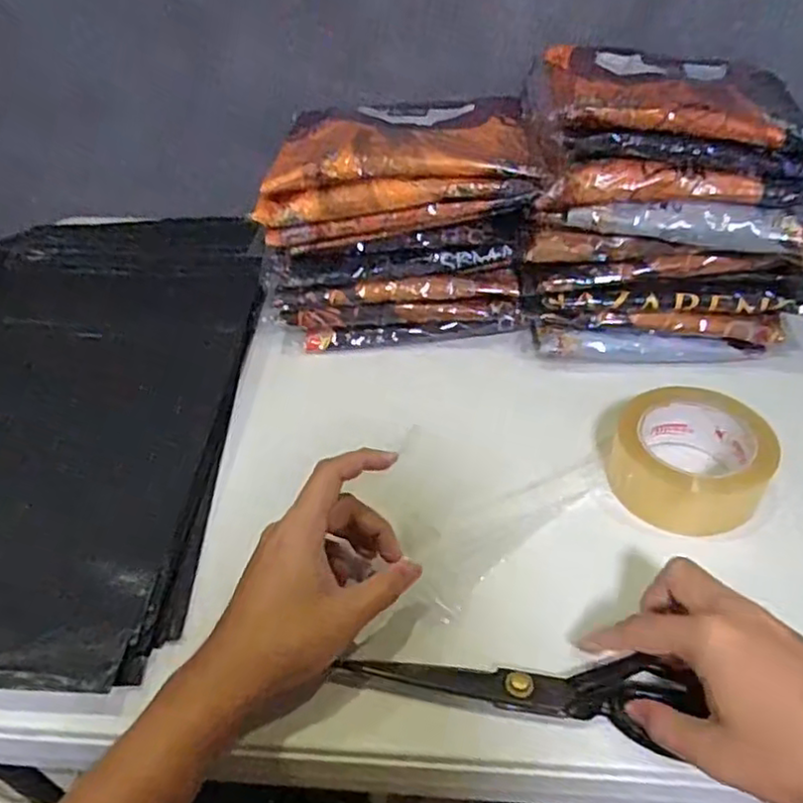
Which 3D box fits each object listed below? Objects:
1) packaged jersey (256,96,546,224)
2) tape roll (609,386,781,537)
[{"bbox_3d":[0.006,-0.241,0.621,0.259,0.051,0.194,0,45,3],"label":"packaged jersey"},{"bbox_3d":[0.213,0.039,0.494,0.101,0.056,0.096,-1,45,1],"label":"tape roll"}]

